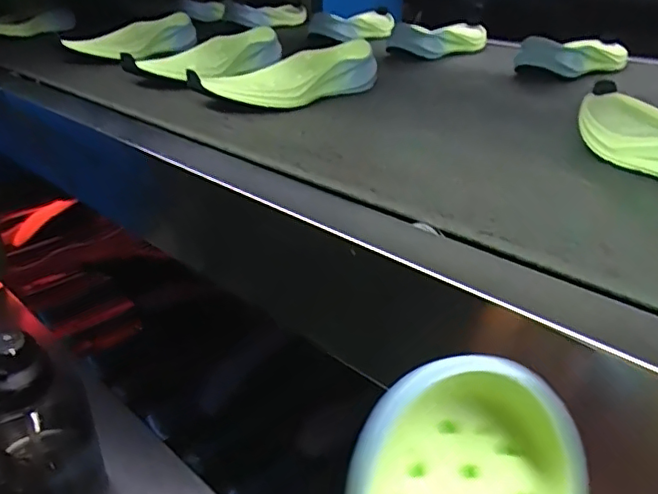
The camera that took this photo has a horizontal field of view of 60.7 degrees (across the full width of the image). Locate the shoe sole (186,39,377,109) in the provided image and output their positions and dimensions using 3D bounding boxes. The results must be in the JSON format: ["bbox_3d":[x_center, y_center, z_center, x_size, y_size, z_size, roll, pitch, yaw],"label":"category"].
[{"bbox_3d":[-0.048,-0.194,0.635,0.076,0.051,0.221,24,36,38],"label":"shoe sole"}]

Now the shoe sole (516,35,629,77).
[{"bbox_3d":[0.358,-0.272,0.803,0.219,0.052,0.071,-20,35,-31],"label":"shoe sole"}]

